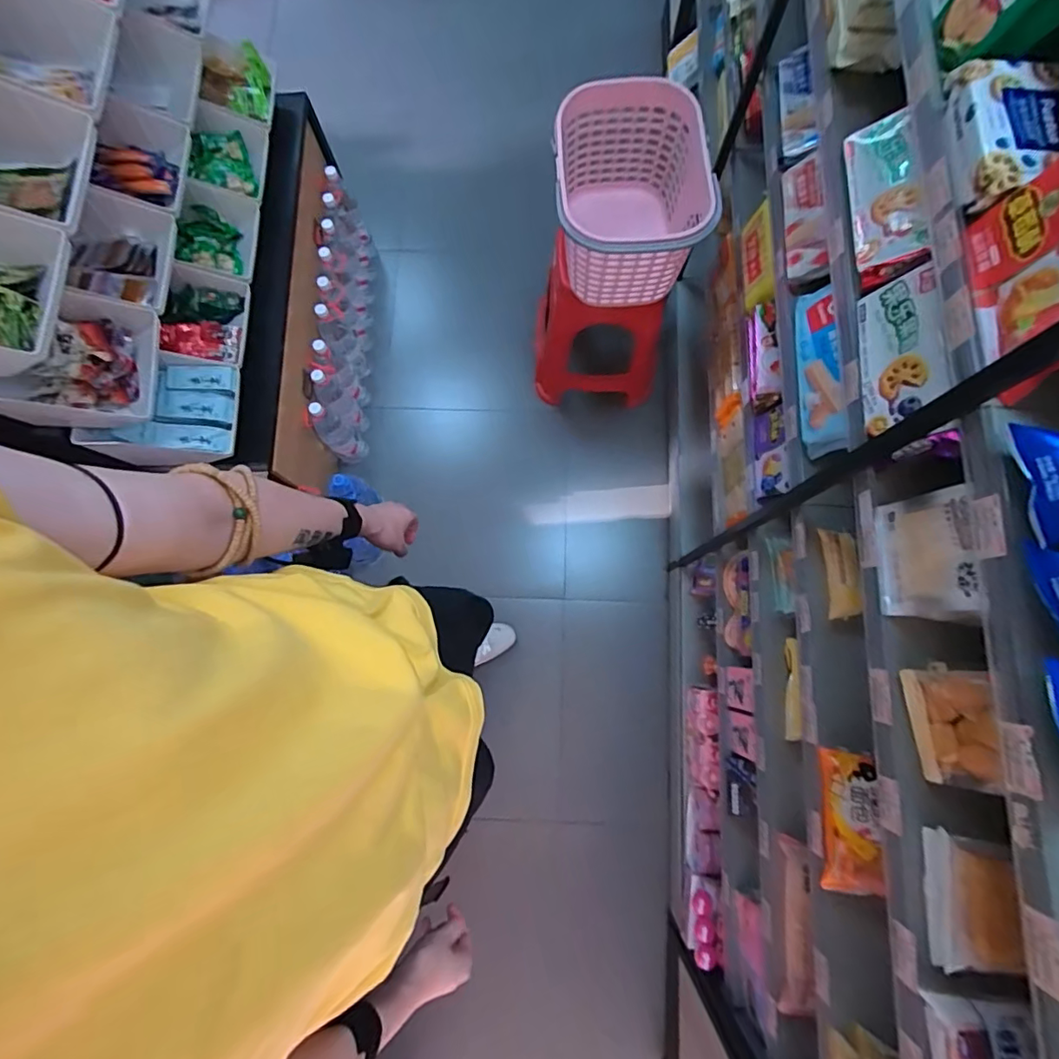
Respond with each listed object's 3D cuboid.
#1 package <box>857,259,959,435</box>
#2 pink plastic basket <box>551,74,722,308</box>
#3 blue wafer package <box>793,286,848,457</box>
[{"bbox_3d":[0.471,-0.216,0.648,0.050,0.097,0.194,10,76,-25],"label":"package"},{"bbox_3d":[0.223,-0.715,1.150,0.322,0.251,0.370,4,78,2],"label":"pink plastic basket"},{"bbox_3d":[0.464,-0.263,0.829,0.048,0.074,0.282,2,77,2],"label":"blue wafer package"}]

